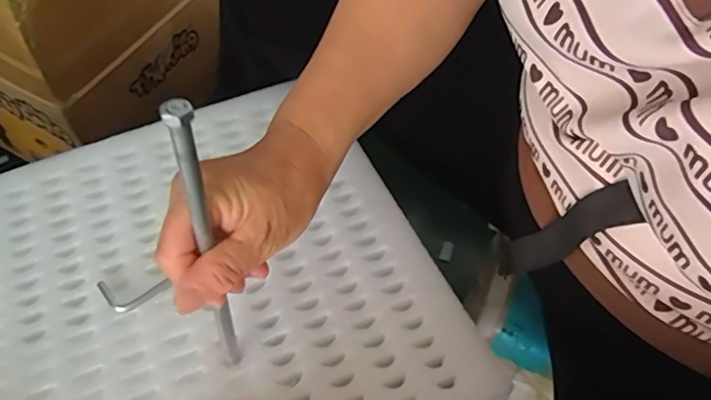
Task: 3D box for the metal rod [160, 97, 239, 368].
[{"bbox_3d":[-0.081,0.029,0.300,0.015,0.195,0.020,8,42,6],"label":"metal rod"}]

